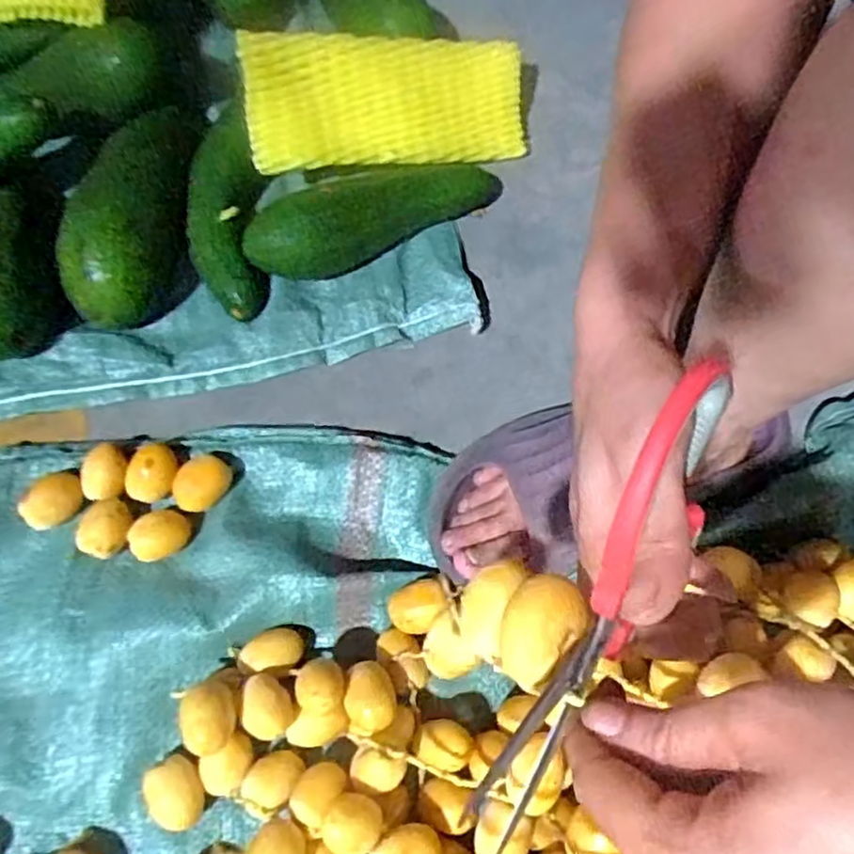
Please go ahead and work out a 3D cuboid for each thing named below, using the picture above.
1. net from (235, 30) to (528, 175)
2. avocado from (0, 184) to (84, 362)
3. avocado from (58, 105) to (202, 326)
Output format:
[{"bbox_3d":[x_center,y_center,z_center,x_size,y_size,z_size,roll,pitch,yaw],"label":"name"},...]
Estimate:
[{"bbox_3d":[-0.026,-0.253,0.544,0.228,0.013,0.092,-12,108,-22],"label":"net"},{"bbox_3d":[-0.293,-0.113,0.497,0.063,0.068,0.133,-10,68,-6],"label":"avocado"},{"bbox_3d":[-0.204,-0.163,0.519,0.070,0.073,0.193,15,68,4],"label":"avocado"}]

